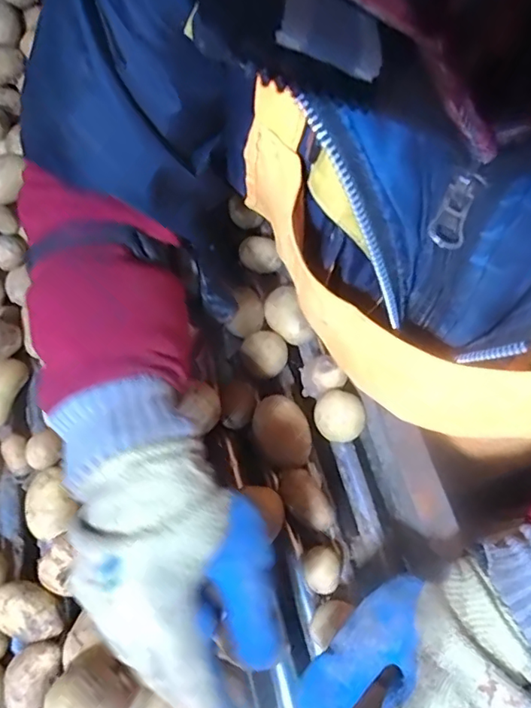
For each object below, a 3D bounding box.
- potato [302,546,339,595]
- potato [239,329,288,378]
[{"bbox_3d":[0.041,0.161,0.410,0.026,0.023,0.031,-7,61,-1],"label":"potato"},{"bbox_3d":[-0.001,0.002,0.480,0.039,0.028,0.038,-10,61,-3],"label":"potato"}]

